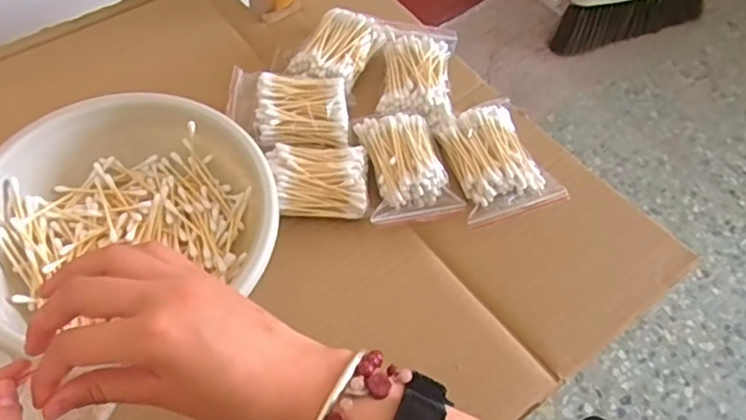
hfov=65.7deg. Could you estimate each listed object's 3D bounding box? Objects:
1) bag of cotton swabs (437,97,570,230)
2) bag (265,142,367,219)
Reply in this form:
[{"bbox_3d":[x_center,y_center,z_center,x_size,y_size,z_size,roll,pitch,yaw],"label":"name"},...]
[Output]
[{"bbox_3d":[0.096,-0.040,0.456,0.068,0.017,0.101,-14,61,-12],"label":"bag of cotton swabs"},{"bbox_3d":[-0.041,-0.025,0.446,0.072,0.022,0.063,-2,59,-5],"label":"bag"}]

